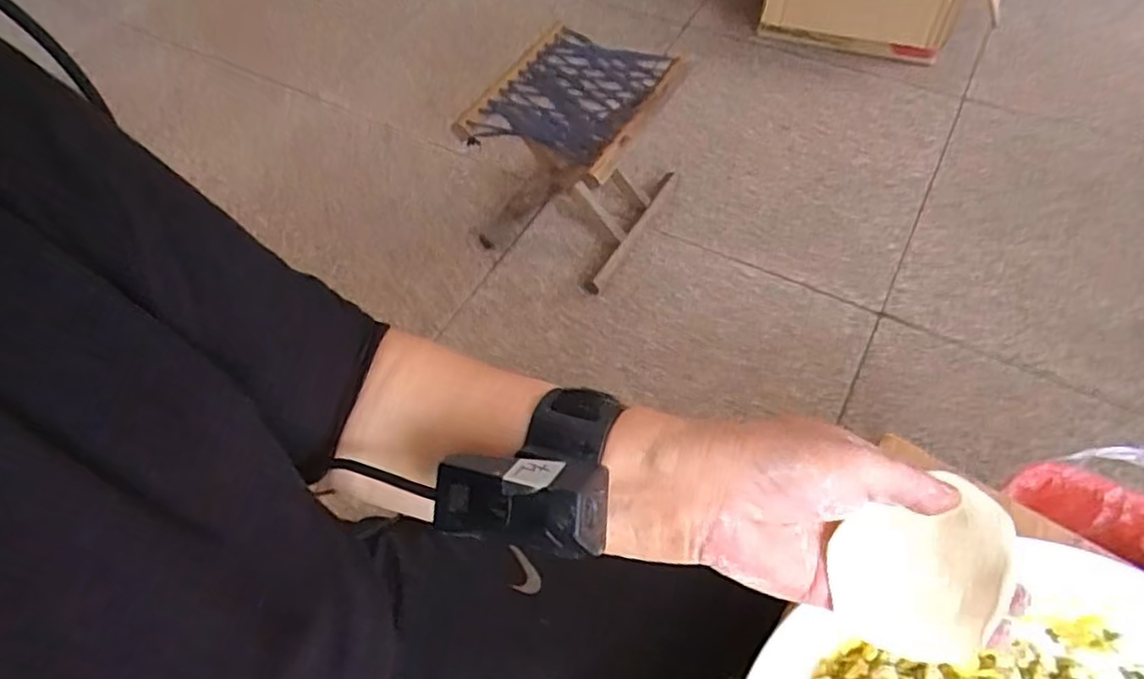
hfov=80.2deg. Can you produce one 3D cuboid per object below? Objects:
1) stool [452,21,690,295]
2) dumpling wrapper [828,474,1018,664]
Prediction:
[{"bbox_3d":[0.011,-0.304,1.132,0.244,0.297,0.286,25,61,18],"label":"stool"},{"bbox_3d":[0.152,0.099,0.300,0.070,0.005,0.075,1,73,39],"label":"dumpling wrapper"}]

